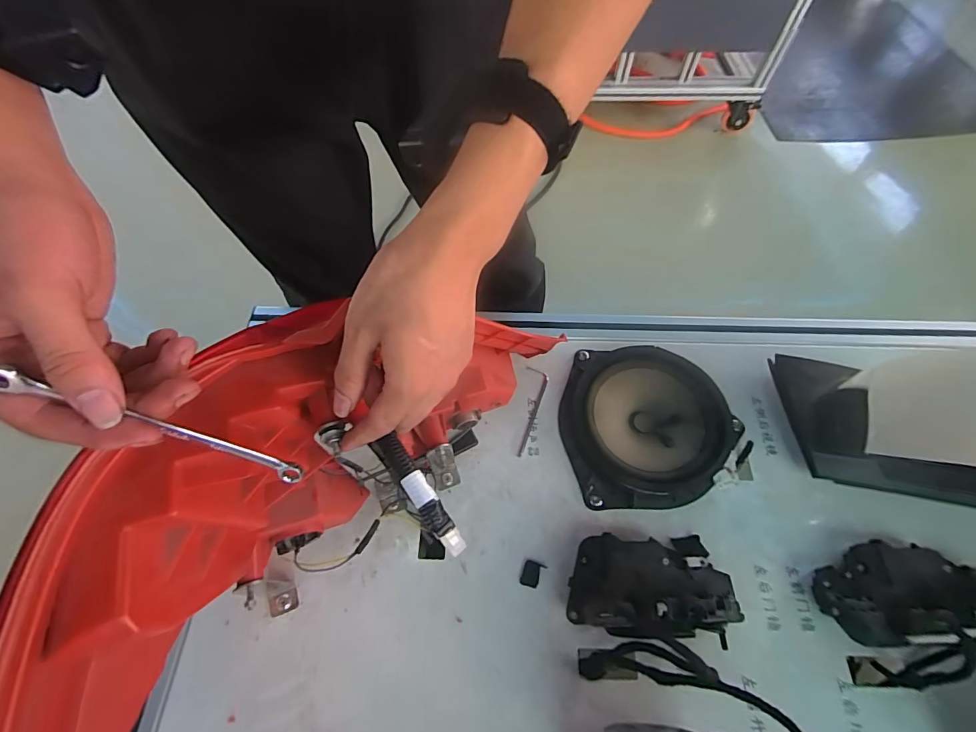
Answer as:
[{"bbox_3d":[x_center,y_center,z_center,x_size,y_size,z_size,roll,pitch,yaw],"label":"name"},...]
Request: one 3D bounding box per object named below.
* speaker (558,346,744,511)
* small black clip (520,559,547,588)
[{"bbox_3d":[0.166,0.058,0.464,0.165,0.034,0.171,0,61,0],"label":"speaker"},{"bbox_3d":[0.041,0.196,0.408,0.019,0.004,0.023,20,63,11],"label":"small black clip"}]

